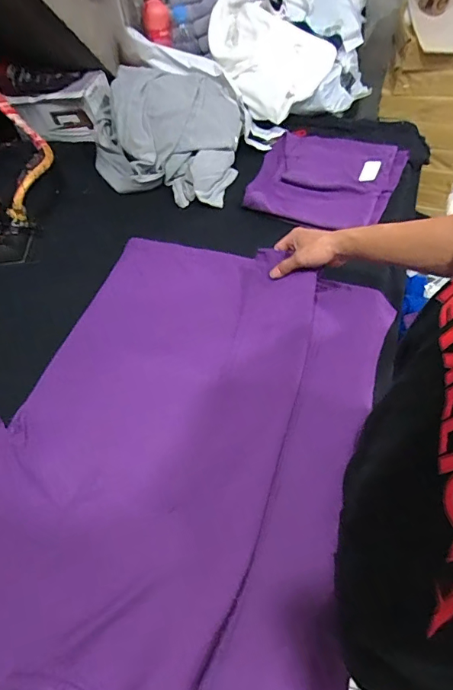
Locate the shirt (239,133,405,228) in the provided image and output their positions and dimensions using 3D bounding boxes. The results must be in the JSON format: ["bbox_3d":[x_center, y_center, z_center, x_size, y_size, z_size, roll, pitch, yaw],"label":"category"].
[{"bbox_3d":[0.206,-0.349,0.927,0.289,0.044,0.263,18,61,16],"label":"shirt"}]

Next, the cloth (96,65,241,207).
[{"bbox_3d":[-0.135,-0.468,0.957,0.332,0.143,0.303,-5,57,2],"label":"cloth"}]

